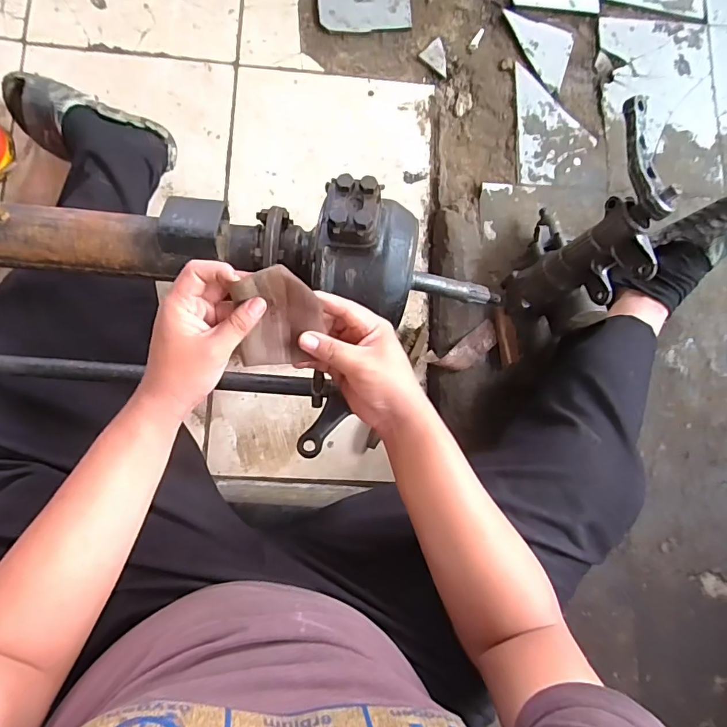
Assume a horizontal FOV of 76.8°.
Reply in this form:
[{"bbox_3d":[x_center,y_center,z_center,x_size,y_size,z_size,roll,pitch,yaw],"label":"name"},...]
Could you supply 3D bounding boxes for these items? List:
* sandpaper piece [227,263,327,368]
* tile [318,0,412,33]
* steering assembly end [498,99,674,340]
[{"bbox_3d":[-0.077,-0.044,0.426,0.076,0.016,0.092,-9,117,-15],"label":"sandpaper piece"},{"bbox_3d":[0.001,-0.754,0.947,0.187,0.016,0.140,-4,86,-6],"label":"tile"},{"bbox_3d":[0.372,-0.204,0.759,0.141,0.286,0.258,27,83,-3],"label":"steering assembly end"}]

